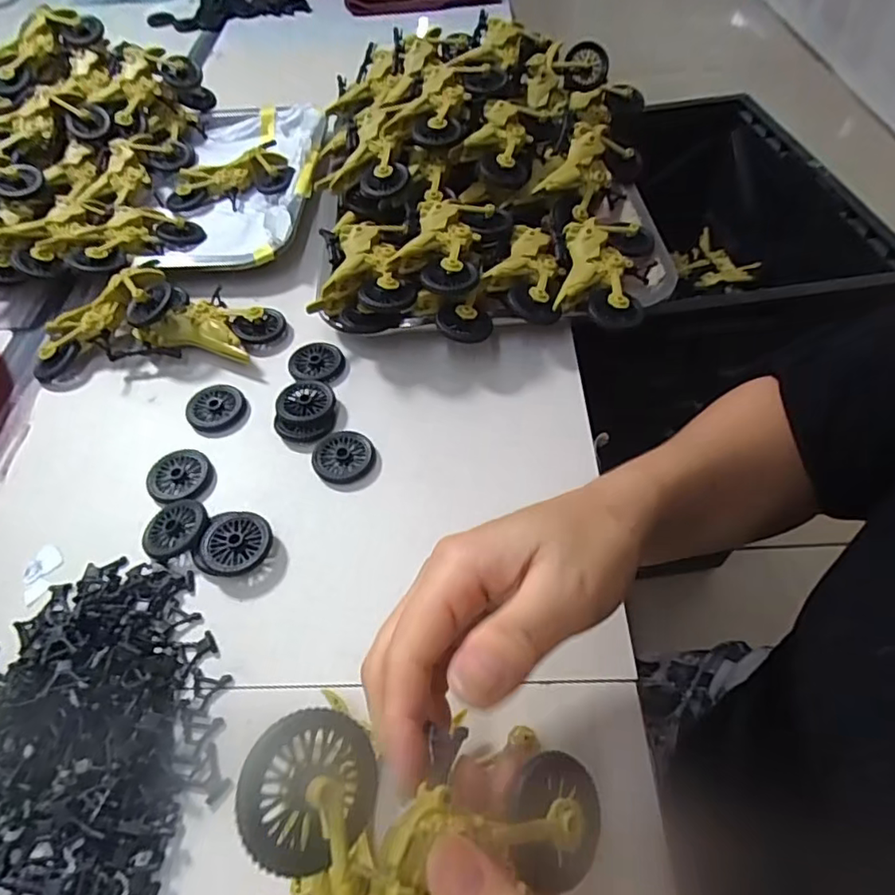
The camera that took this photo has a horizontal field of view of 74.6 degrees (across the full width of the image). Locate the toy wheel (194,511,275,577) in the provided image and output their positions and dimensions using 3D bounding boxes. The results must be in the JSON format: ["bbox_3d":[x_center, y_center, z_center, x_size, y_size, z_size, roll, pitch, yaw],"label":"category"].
[{"bbox_3d":[-0.119,0.055,0.326,0.041,0.013,0.039,-2,53,2],"label":"toy wheel"}]

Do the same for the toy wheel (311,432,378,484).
[{"bbox_3d":[-0.065,0.006,0.363,0.037,0.007,0.036,-2,53,2],"label":"toy wheel"}]

